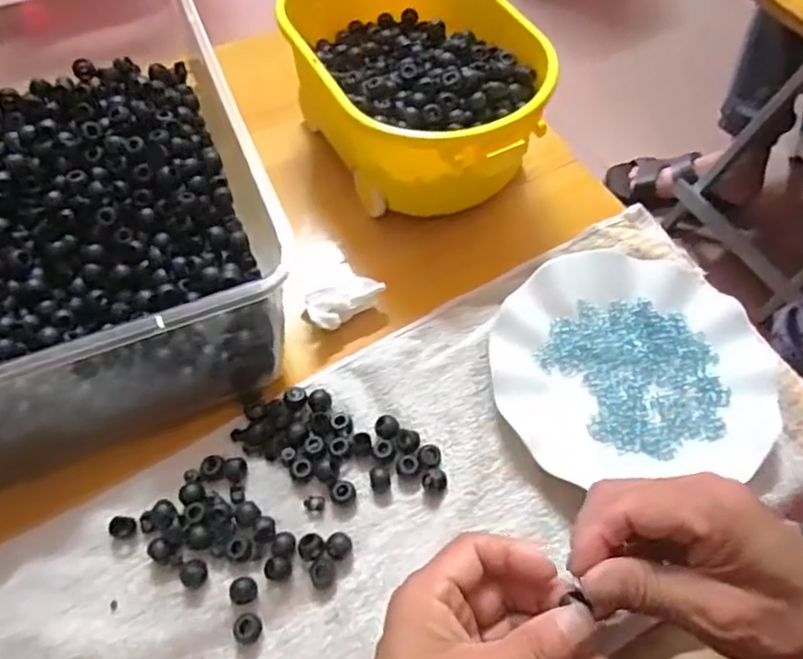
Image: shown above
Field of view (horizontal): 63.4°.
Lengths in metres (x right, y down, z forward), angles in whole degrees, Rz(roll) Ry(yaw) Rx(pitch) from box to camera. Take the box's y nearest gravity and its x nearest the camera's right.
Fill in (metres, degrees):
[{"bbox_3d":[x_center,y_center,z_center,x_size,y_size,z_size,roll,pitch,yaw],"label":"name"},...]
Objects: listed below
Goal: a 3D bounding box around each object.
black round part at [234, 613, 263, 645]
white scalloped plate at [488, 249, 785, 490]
[{"bbox_3d":[-0.086,0.167,0.362,0.015,0.008,0.015,0,58,-1],"label":"black round part"},{"bbox_3d":[0.154,0.020,0.443,0.180,0.019,0.162,-2,58,-2],"label":"white scalloped plate"}]

